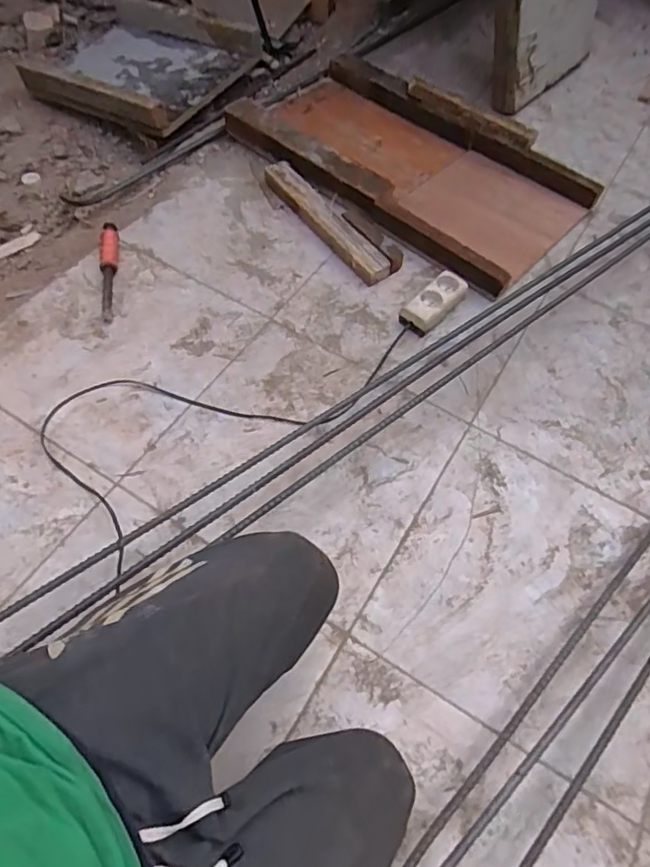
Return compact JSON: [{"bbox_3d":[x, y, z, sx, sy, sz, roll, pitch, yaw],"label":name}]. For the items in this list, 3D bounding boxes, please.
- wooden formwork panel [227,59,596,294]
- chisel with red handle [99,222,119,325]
[{"bbox_3d":[0.173,-0.598,1.237,0.717,0.081,0.427,38,63,17],"label":"wooden formwork panel"},{"bbox_3d":[-0.392,-0.292,1.039,0.034,0.044,0.212,-7,59,-8],"label":"chisel with red handle"}]

